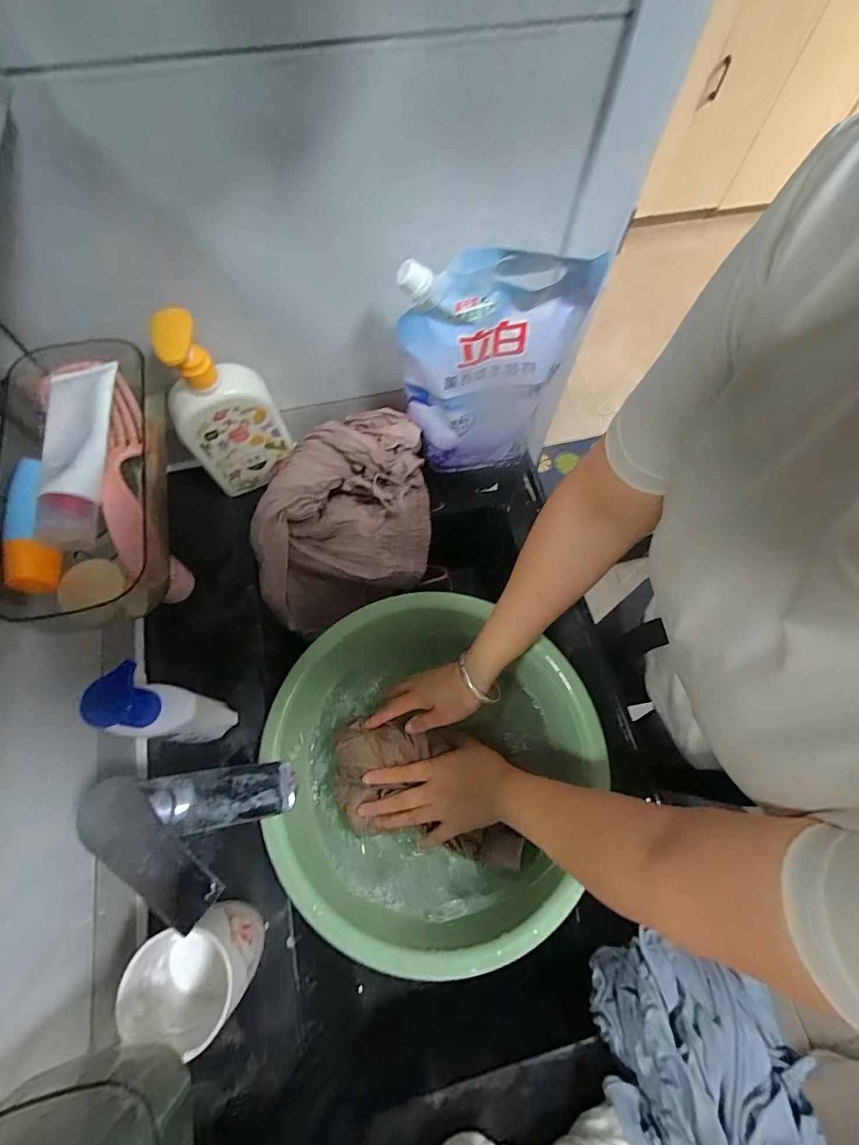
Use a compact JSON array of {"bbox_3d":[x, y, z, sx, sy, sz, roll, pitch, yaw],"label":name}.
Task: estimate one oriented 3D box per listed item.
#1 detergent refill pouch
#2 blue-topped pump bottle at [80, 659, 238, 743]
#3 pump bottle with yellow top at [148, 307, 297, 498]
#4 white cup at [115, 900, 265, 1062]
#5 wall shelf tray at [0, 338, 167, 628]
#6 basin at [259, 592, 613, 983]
[{"bbox_3d":[0.070,-0.210,0.504,0.192,0.240,0.050,-12,68,-6],"label":"detergent refill pouch"},{"bbox_3d":[-0.223,0.125,0.406,0.049,0.154,0.053,30,70,11],"label":"blue-topped pump bottle"},{"bbox_3d":[-0.216,-0.172,0.493,0.100,0.221,0.066,-27,70,-12],"label":"pump bottle with yellow top"},{"bbox_3d":[-0.171,0.301,0.357,0.074,0.099,0.066,-9,68,-5],"label":"white cup"},{"bbox_3d":[-0.283,-0.076,0.383,0.116,0.064,0.246,-16,69,-8],"label":"wall shelf tray"},{"bbox_3d":[-0.001,0.205,0.509,0.319,0.119,0.332,0,67,-1],"label":"basin"}]

